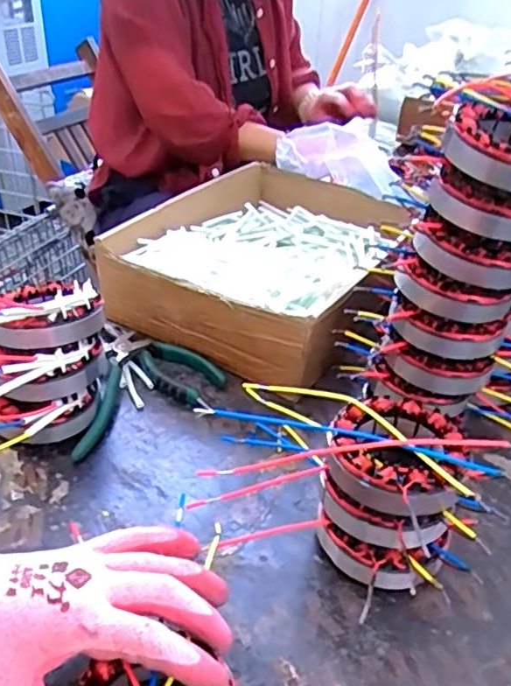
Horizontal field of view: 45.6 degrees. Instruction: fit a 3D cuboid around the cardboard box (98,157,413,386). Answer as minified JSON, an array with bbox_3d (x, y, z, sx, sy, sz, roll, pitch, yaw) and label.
[{"bbox_3d":[0.020,-0.094,0.679,0.235,0.093,0.333,20,38,22],"label":"cardboard box"}]

